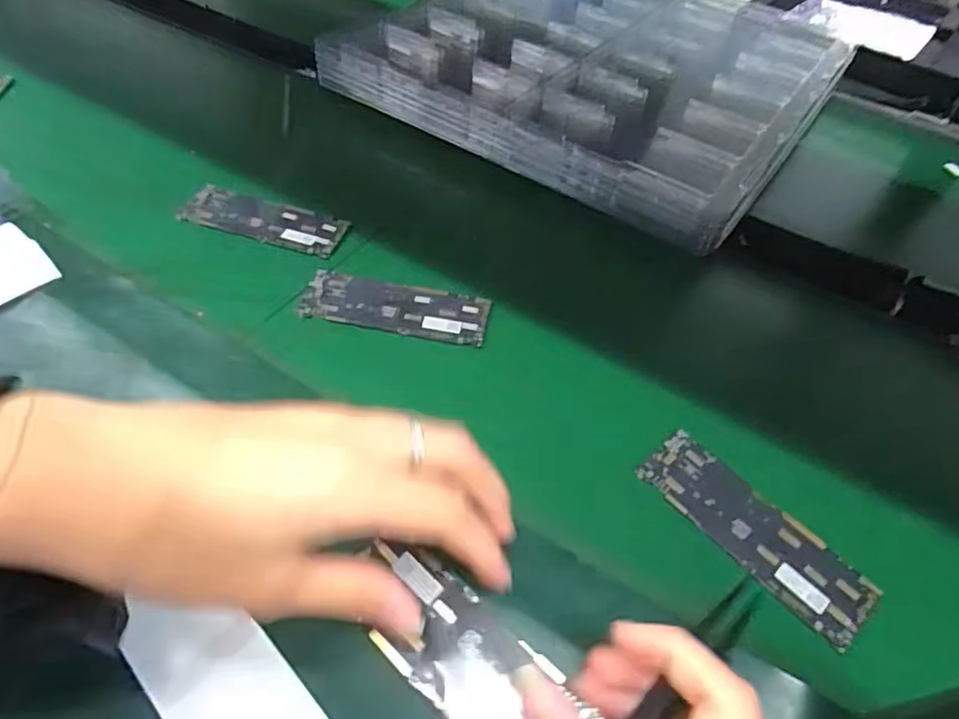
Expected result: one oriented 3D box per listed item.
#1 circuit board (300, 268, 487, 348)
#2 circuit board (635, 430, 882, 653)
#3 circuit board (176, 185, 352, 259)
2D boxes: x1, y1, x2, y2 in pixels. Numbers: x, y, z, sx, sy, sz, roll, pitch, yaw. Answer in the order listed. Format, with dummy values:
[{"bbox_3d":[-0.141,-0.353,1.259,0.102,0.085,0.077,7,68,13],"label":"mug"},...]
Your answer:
[{"bbox_3d":[-0.058,-0.036,0.399,0.125,0.008,0.044,9,51,4],"label":"circuit board"},{"bbox_3d":[0.144,0.090,0.307,0.044,0.004,0.122,-34,61,-26],"label":"circuit board"},{"bbox_3d":[-0.168,-0.108,0.450,0.127,0.005,0.045,14,52,9],"label":"circuit board"}]

